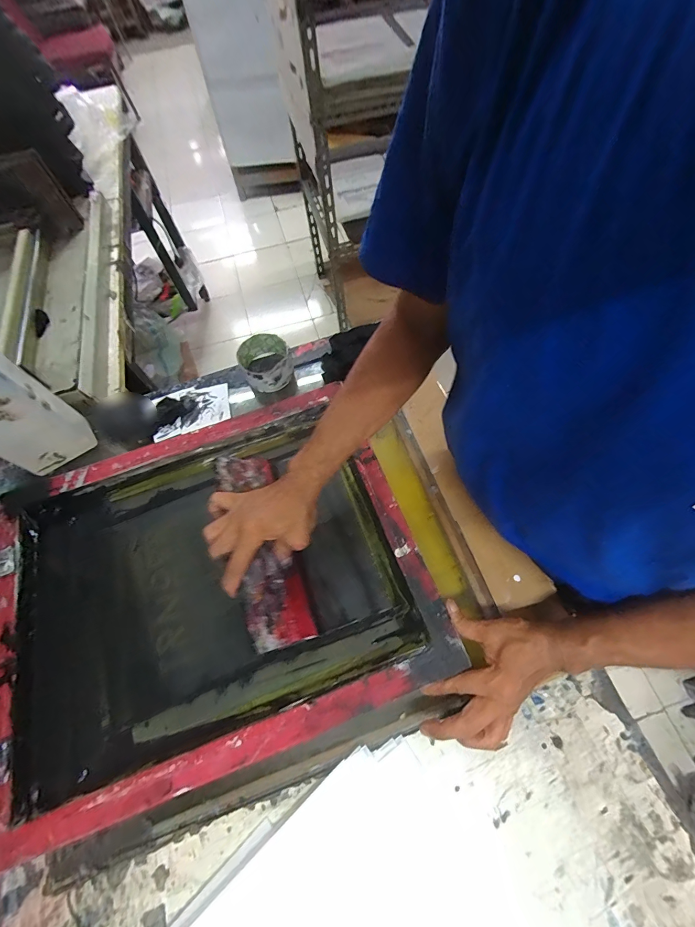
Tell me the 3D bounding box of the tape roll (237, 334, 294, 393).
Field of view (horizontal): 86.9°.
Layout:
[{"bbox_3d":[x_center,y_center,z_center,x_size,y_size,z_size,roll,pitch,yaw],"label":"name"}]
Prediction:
[{"bbox_3d":[-0.135,-0.167,0.607,0.080,0.048,0.082,-1,64,2],"label":"tape roll"}]

